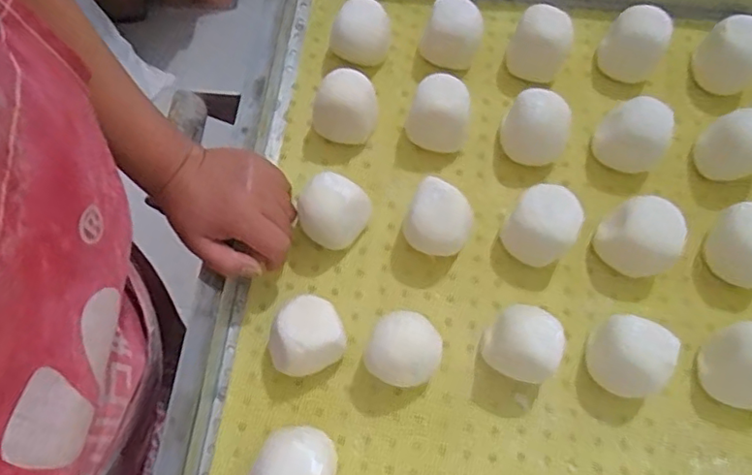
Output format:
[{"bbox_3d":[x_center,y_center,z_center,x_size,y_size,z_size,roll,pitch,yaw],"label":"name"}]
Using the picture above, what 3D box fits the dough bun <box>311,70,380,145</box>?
[{"bbox_3d":[-0.029,-0.121,0.525,0.062,0.042,0.054,-4,69,0],"label":"dough bun"}]

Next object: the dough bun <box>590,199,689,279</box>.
[{"bbox_3d":[0.227,-0.002,0.502,0.061,0.061,0.057,0,69,1],"label":"dough bun"}]

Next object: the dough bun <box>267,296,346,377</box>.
[{"bbox_3d":[-0.057,0.081,0.472,0.064,0.066,0.056,-15,69,-4],"label":"dough bun"}]

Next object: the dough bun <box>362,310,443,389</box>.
[{"bbox_3d":[0.025,0.093,0.473,0.058,0.053,0.057,24,71,10],"label":"dough bun"}]

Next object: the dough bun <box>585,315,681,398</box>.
[{"bbox_3d":[0.198,0.095,0.467,0.056,0.064,0.051,28,72,11],"label":"dough bun"}]

